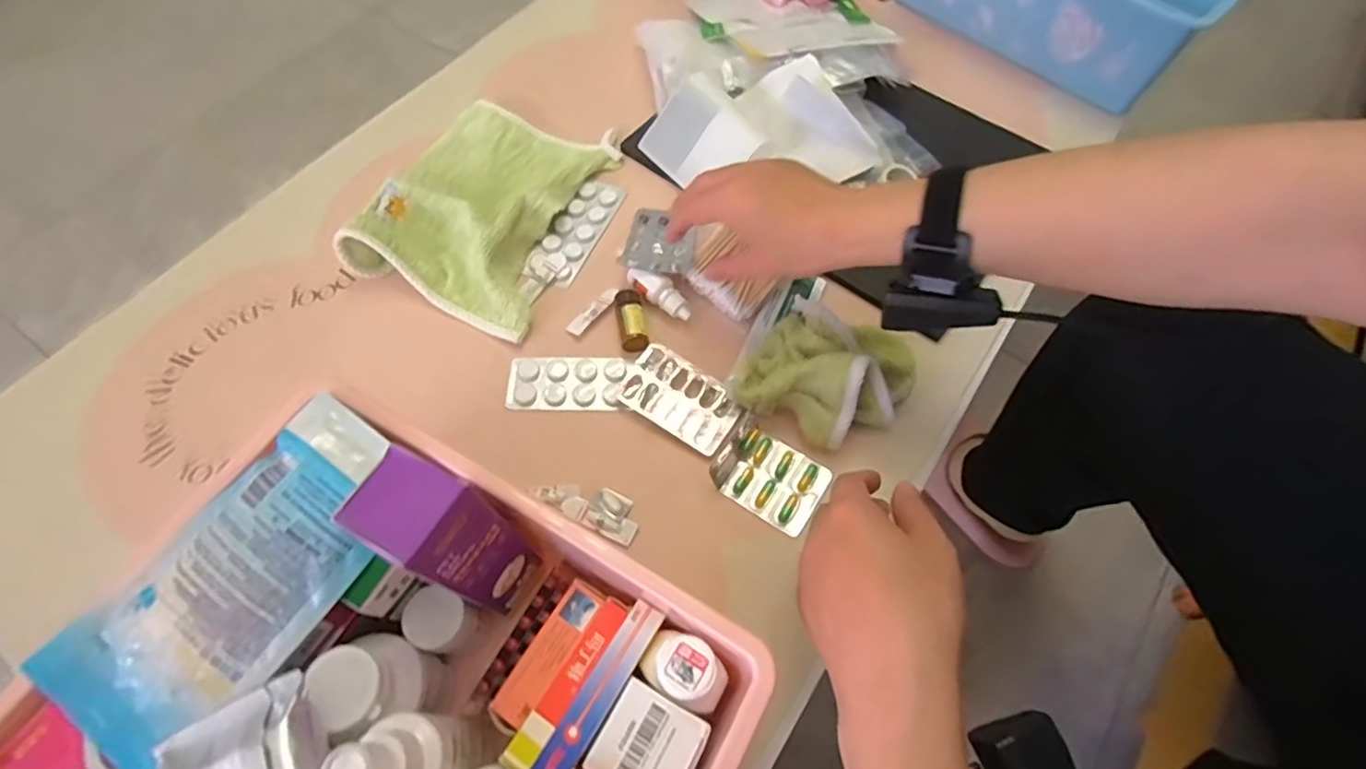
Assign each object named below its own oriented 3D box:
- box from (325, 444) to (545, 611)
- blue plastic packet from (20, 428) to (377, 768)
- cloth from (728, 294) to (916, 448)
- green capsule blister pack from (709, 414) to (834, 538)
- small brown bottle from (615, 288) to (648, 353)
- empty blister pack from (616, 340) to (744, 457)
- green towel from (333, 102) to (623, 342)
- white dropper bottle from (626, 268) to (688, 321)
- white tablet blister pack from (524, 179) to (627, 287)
[{"bbox_3d":[-0.115,0.081,0.324,0.041,0.153,0.042,28,66,13],"label":"box"},{"bbox_3d":[-0.226,0.103,0.309,0.092,0.018,0.149,32,67,15],"label":"blue plastic packet"},{"bbox_3d":[0.108,-0.014,0.457,0.114,0.061,0.101,26,66,12],"label":"cloth"},{"bbox_3d":[0.064,0.062,0.444,0.072,0.036,0.059,31,67,14],"label":"green capsule blister pack"},{"bbox_3d":[-0.041,-0.052,0.501,0.020,0.016,0.050,-10,64,-5],"label":"small brown bottle"},{"bbox_3d":[-0.001,0.009,0.475,0.087,0.009,0.056,30,67,14],"label":"empty blister pack"},{"bbox_3d":[-0.172,-0.161,0.548,0.166,0.052,0.215,19,65,9],"label":"green towel"},{"bbox_3d":[-0.018,-0.076,0.510,0.060,0.015,0.022,35,68,16],"label":"white dropper bottle"},{"bbox_3d":[-0.094,-0.136,0.556,0.041,0.010,0.120,24,65,11],"label":"white tablet blister pack"}]

